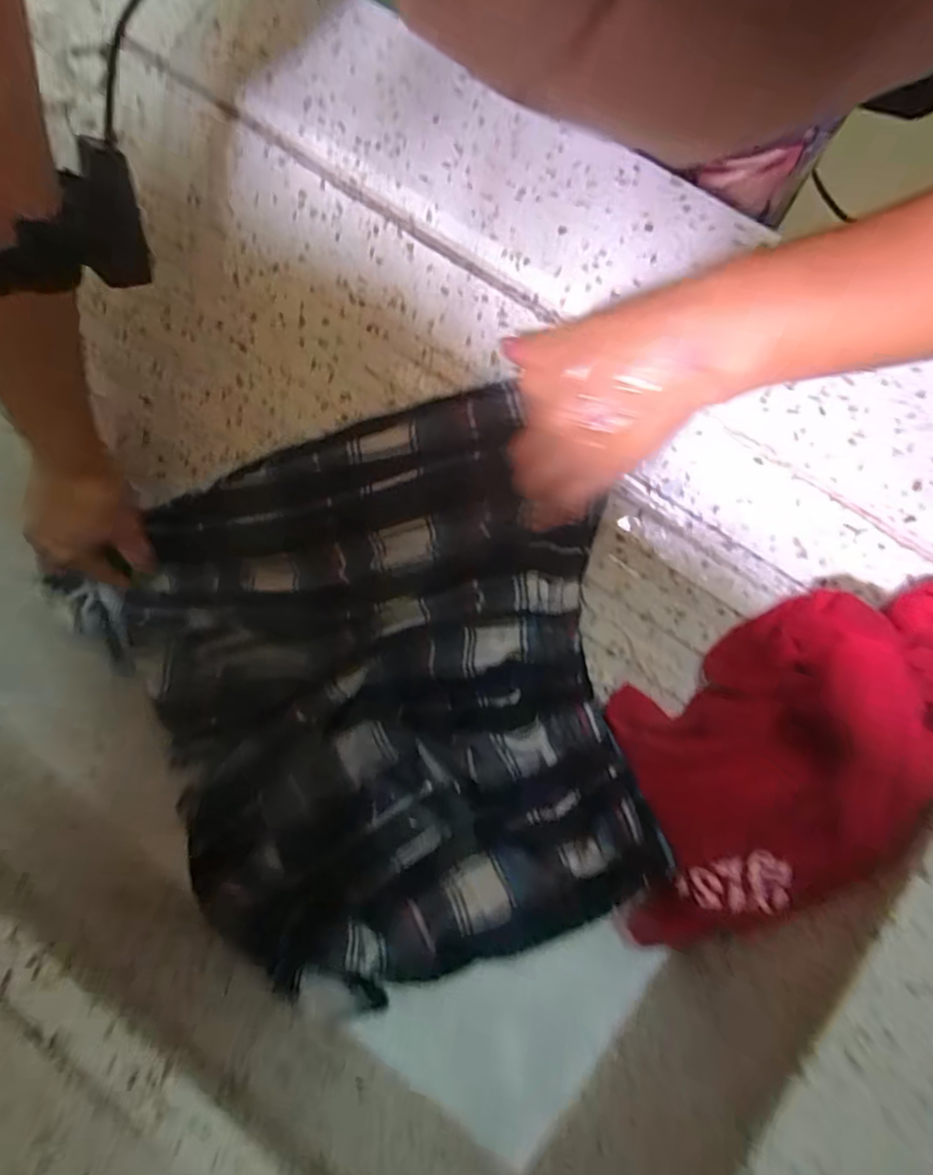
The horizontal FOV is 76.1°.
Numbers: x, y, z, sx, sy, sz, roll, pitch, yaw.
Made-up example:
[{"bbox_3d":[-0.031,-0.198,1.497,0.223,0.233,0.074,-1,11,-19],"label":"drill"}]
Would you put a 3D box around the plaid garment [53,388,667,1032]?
[{"bbox_3d":[-0.089,0.087,0.419,0.369,0.118,0.383,-10,79,0],"label":"plaid garment"}]

